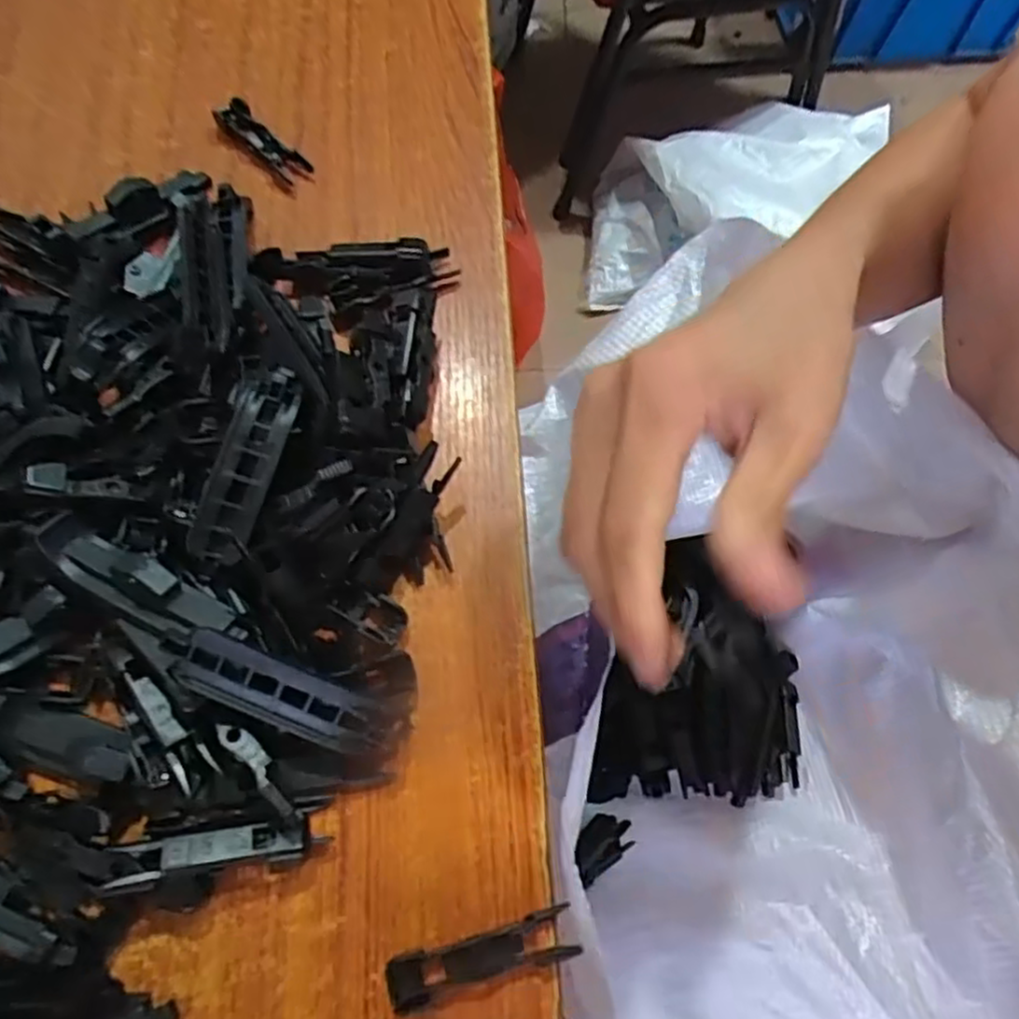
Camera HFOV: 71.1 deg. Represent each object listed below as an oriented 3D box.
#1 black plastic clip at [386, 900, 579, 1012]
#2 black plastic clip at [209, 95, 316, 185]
[{"bbox_3d":[-0.008,0.131,0.209,0.055,0.007,0.013,-14,69,-8],"label":"black plastic clip"},{"bbox_3d":[-0.113,-0.167,0.325,0.015,0.008,0.056,-42,75,-17],"label":"black plastic clip"}]

